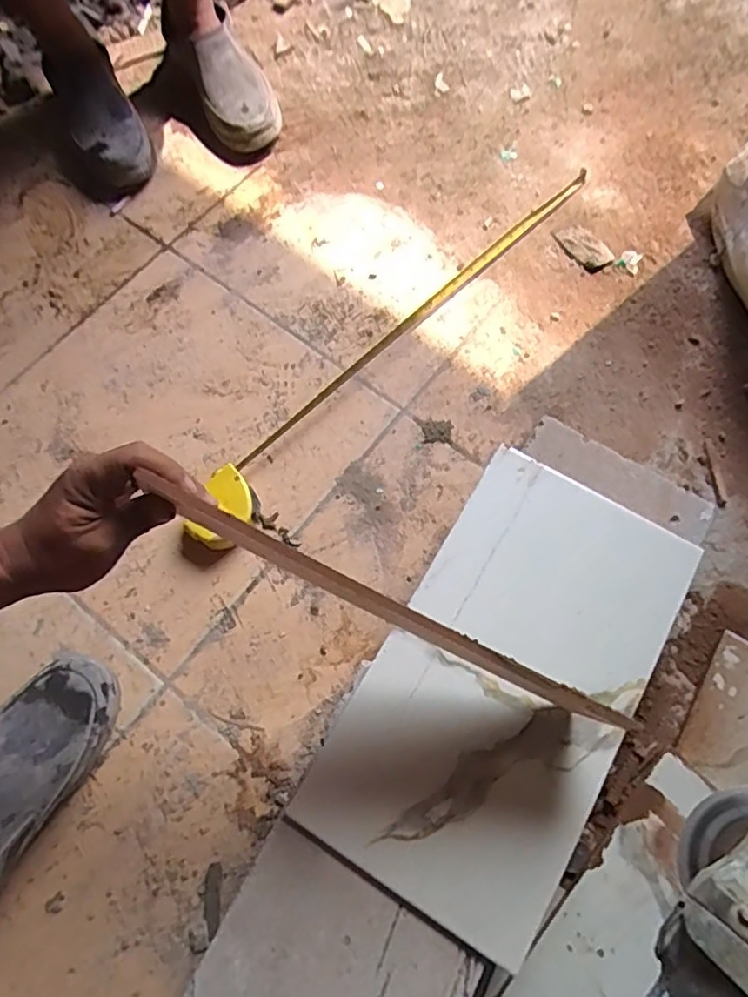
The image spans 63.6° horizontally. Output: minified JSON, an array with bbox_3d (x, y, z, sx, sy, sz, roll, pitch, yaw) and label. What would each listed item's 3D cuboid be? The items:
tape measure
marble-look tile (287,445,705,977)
[{"bbox_3d":[0.032,-0.201,0.745,0.066,0.033,0.689,39,75,13],"label":"tape measure"},{"bbox_3d":[0.120,0.159,0.543,0.212,0.009,0.394,30,73,11],"label":"marble-look tile"}]

